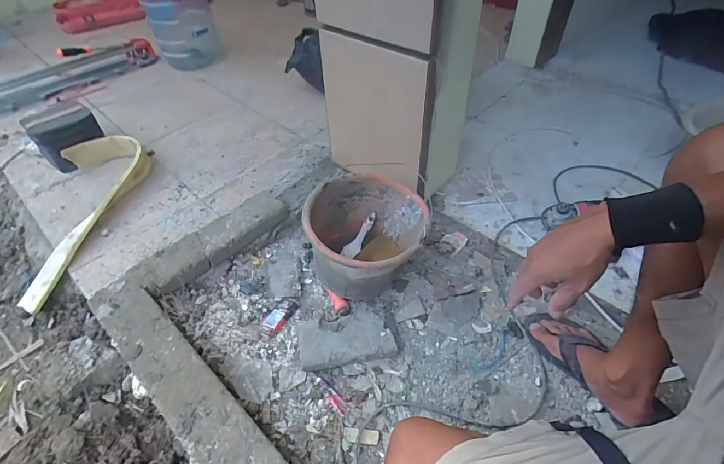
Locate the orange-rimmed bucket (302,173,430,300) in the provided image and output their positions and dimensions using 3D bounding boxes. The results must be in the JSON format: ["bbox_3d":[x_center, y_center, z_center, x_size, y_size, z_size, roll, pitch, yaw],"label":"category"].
[{"bbox_3d":[0.018,0.020,0.882,0.262,0.233,0.255,-1,46,1],"label":"orange-rimmed bucket"}]

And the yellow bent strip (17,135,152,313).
[{"bbox_3d":[-0.738,-0.071,1.048,0.230,0.091,0.519,-10,47,-5],"label":"yellow bent strip"}]

